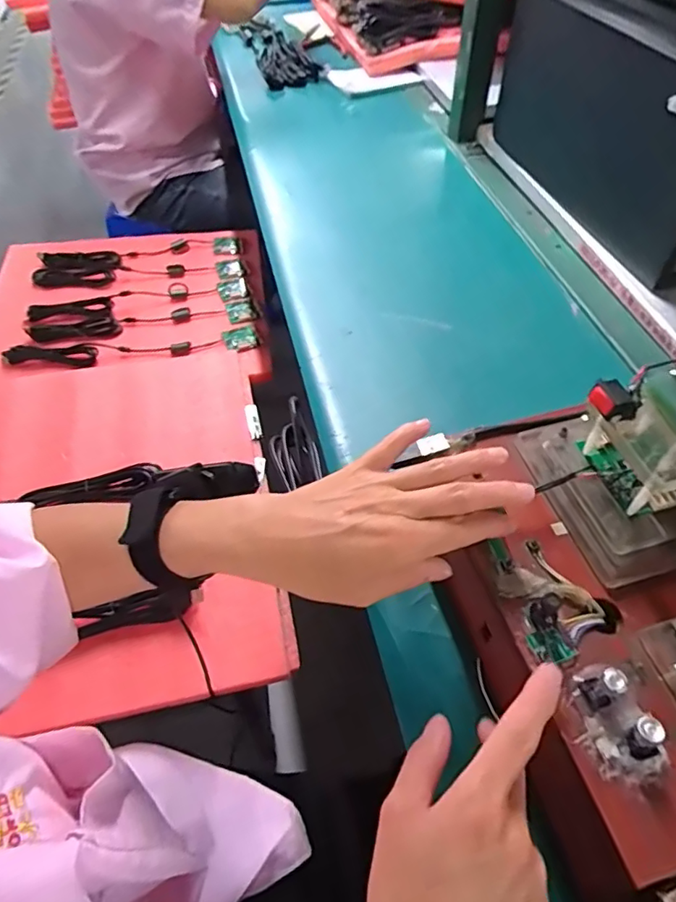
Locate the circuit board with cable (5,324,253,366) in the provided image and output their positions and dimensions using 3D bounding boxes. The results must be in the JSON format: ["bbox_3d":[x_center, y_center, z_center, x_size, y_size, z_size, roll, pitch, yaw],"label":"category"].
[{"bbox_3d":[-0.340,-0.176,0.912,0.402,0.026,0.069,-6,52,-4],"label":"circuit board with cable"}]

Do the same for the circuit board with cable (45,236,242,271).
[{"bbox_3d":[-0.383,-0.393,1.080,0.382,0.030,0.078,-14,53,-10],"label":"circuit board with cable"}]

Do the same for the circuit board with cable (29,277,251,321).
[{"bbox_3d":[-0.354,-0.276,0.992,0.379,0.034,0.067,-14,53,-10],"label":"circuit board with cable"}]

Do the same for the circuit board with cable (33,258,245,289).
[{"bbox_3d":[-0.378,-0.338,1.044,0.383,0.030,0.075,-9,52,-7],"label":"circuit board with cable"}]

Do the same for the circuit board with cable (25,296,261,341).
[{"bbox_3d":[-0.331,-0.225,0.950,0.379,0.025,0.074,-13,53,-10],"label":"circuit board with cable"}]

